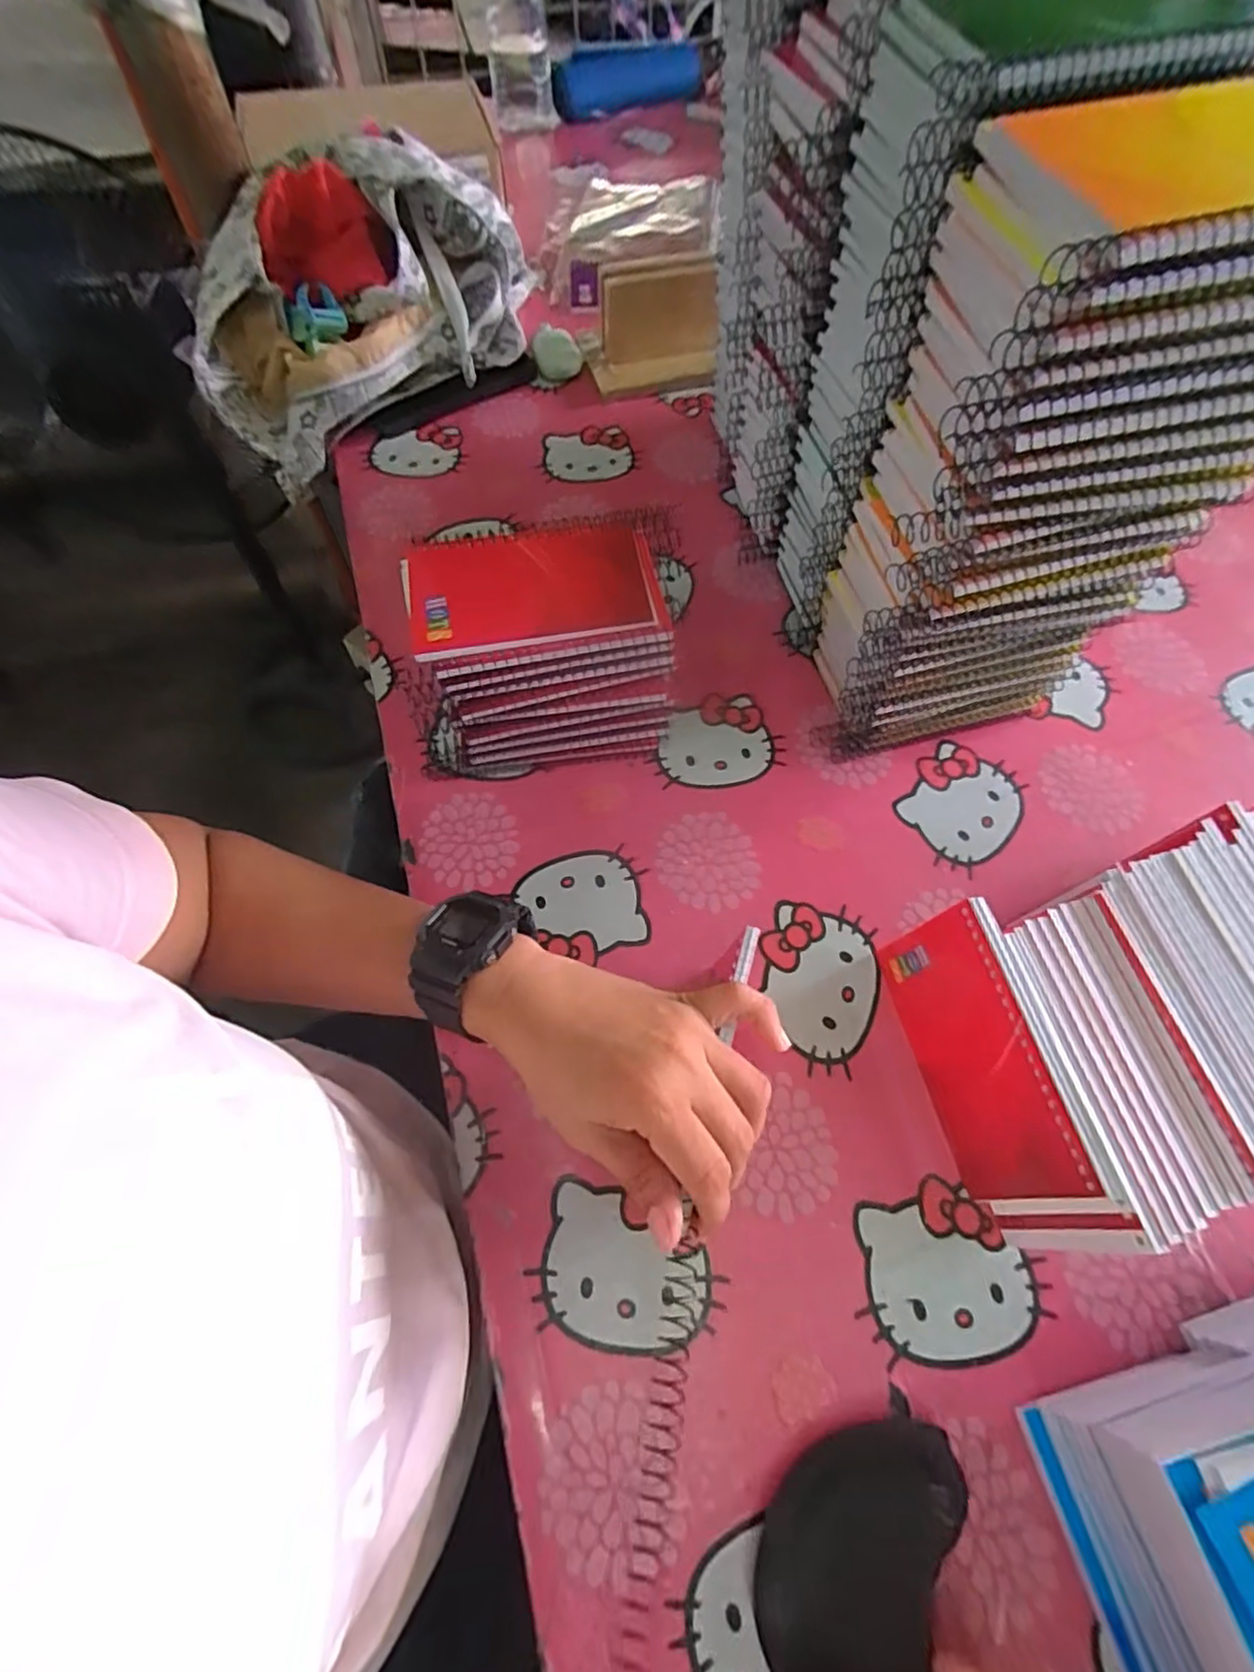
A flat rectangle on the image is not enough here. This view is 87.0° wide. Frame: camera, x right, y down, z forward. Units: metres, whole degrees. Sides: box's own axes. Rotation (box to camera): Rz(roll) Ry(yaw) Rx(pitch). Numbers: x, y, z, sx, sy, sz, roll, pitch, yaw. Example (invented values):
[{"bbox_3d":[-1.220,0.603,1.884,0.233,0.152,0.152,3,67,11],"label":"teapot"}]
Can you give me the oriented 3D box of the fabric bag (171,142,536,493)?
[{"bbox_3d":[-0.217,-0.466,0.569,0.329,0.136,0.152,-37,70,-18],"label":"fabric bag"}]

